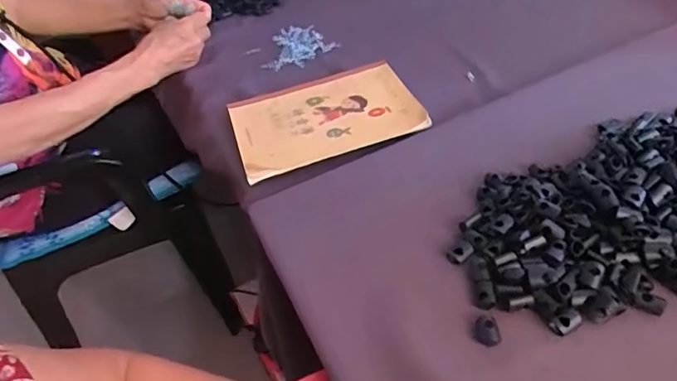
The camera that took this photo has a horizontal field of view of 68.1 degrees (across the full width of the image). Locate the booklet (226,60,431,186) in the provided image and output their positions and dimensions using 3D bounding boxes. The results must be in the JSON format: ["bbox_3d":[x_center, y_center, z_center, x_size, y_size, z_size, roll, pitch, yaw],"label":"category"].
[{"bbox_3d":[-0.019,-0.090,0.589,0.207,0.015,0.156,-18,42,-8],"label":"booklet"}]

